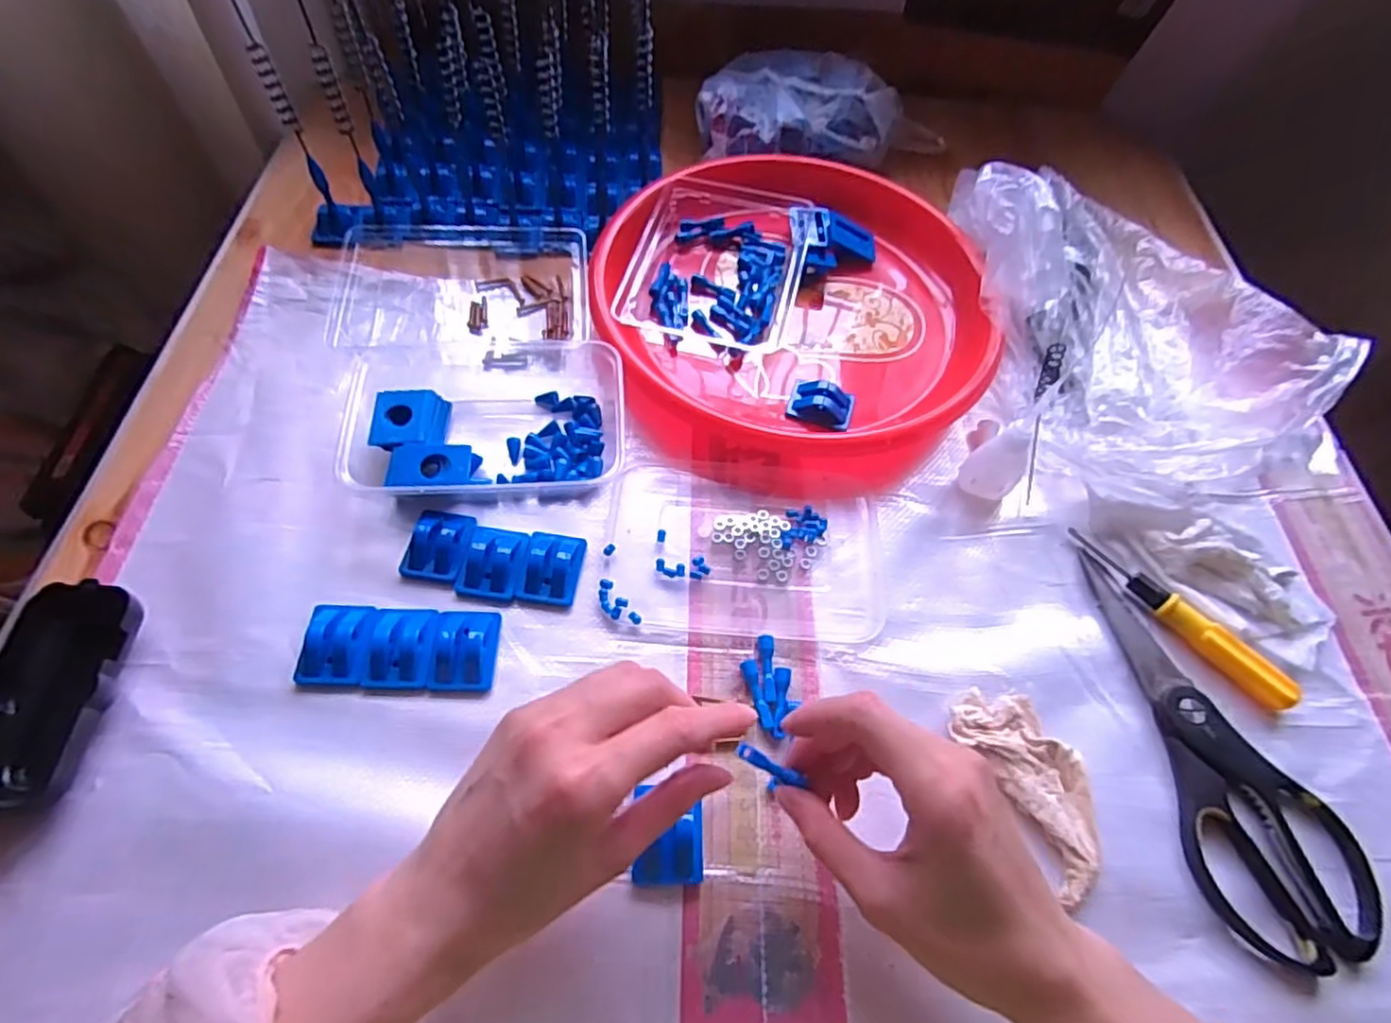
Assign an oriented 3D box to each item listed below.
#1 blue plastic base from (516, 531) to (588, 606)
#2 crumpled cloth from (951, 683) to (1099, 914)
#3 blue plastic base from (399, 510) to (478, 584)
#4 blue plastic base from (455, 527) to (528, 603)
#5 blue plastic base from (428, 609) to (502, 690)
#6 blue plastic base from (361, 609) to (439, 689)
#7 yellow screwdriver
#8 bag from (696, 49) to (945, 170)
[{"bbox_3d":[-0.084,0.032,0.394,0.032,0.012,0.043,9,58,1],"label":"blue plastic base"},{"bbox_3d":[0.177,0.138,0.349,0.047,0.013,0.100,-21,62,-16],"label":"crumpled cloth"},{"bbox_3d":[-0.151,0.018,0.396,0.034,0.015,0.043,9,58,1],"label":"blue plastic base"},{"bbox_3d":[-0.118,0.029,0.392,0.035,0.013,0.044,9,58,1],"label":"blue plastic base"},{"bbox_3d":[-0.126,0.074,0.367,0.032,0.013,0.044,2,58,-3],"label":"blue plastic base"},{"bbox_3d":[-0.158,0.072,0.362,0.035,0.013,0.043,3,58,-3],"label":"blue plastic base"},{"bbox_3d":[0.289,0.060,0.402,0.017,0.016,0.141,-35,67,-23],"label":"yellow screwdriver"},{"bbox_3d":[0.112,-0.358,0.612,0.226,0.063,0.105,-17,61,-14],"label":"bag"}]

